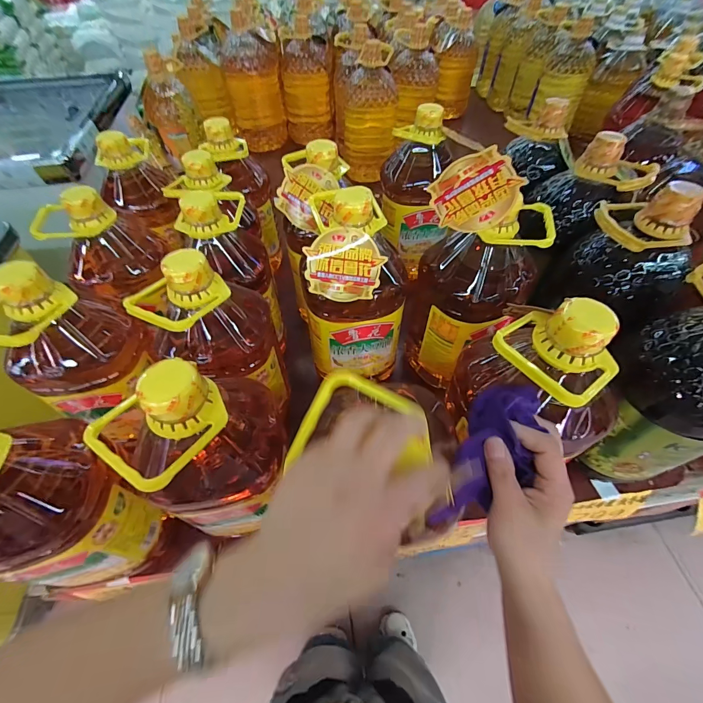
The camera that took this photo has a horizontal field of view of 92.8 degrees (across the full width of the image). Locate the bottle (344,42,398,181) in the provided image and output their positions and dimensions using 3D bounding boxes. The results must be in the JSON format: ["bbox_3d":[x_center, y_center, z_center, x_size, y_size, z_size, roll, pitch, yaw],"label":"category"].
[{"bbox_3d":[0.055,-0.713,1.030,0.165,0.325,0.140,3,55,2],"label":"bottle"}]

